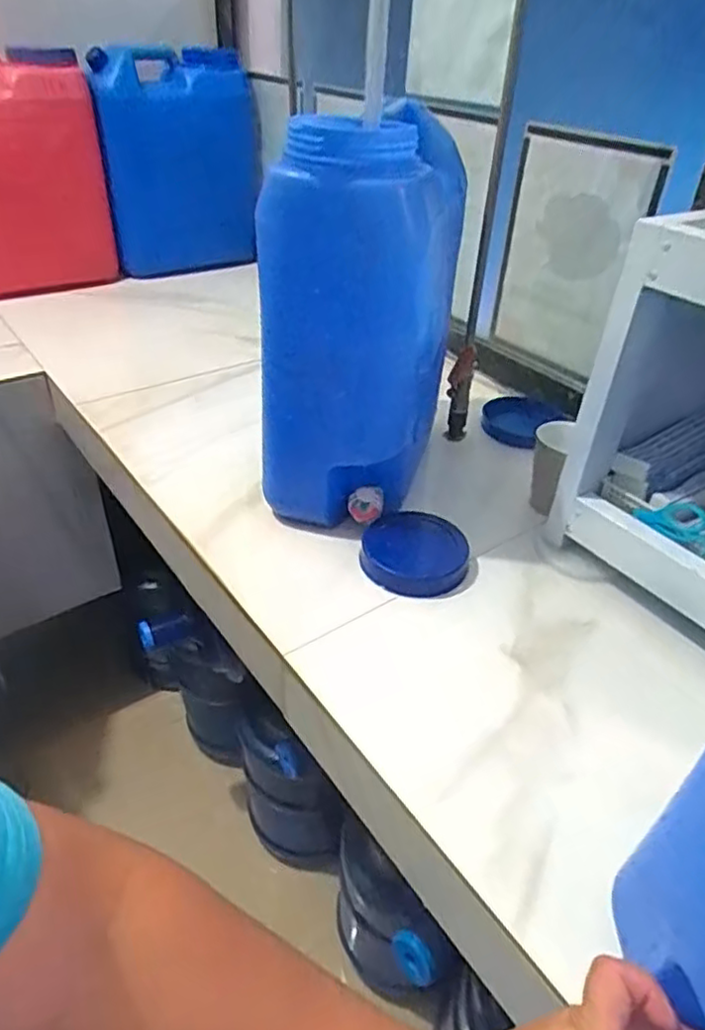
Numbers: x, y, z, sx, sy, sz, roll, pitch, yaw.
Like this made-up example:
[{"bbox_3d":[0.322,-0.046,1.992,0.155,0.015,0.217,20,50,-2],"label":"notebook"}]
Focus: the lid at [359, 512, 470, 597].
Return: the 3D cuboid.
[{"bbox_3d":[0.070,0.039,0.741,0.115,0.034,0.106,2,37,-2],"label":"lid"}]

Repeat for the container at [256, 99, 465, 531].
[{"bbox_3d":[0.019,-0.225,0.755,0.181,0.389,0.279,10,37,9],"label":"container"}]

